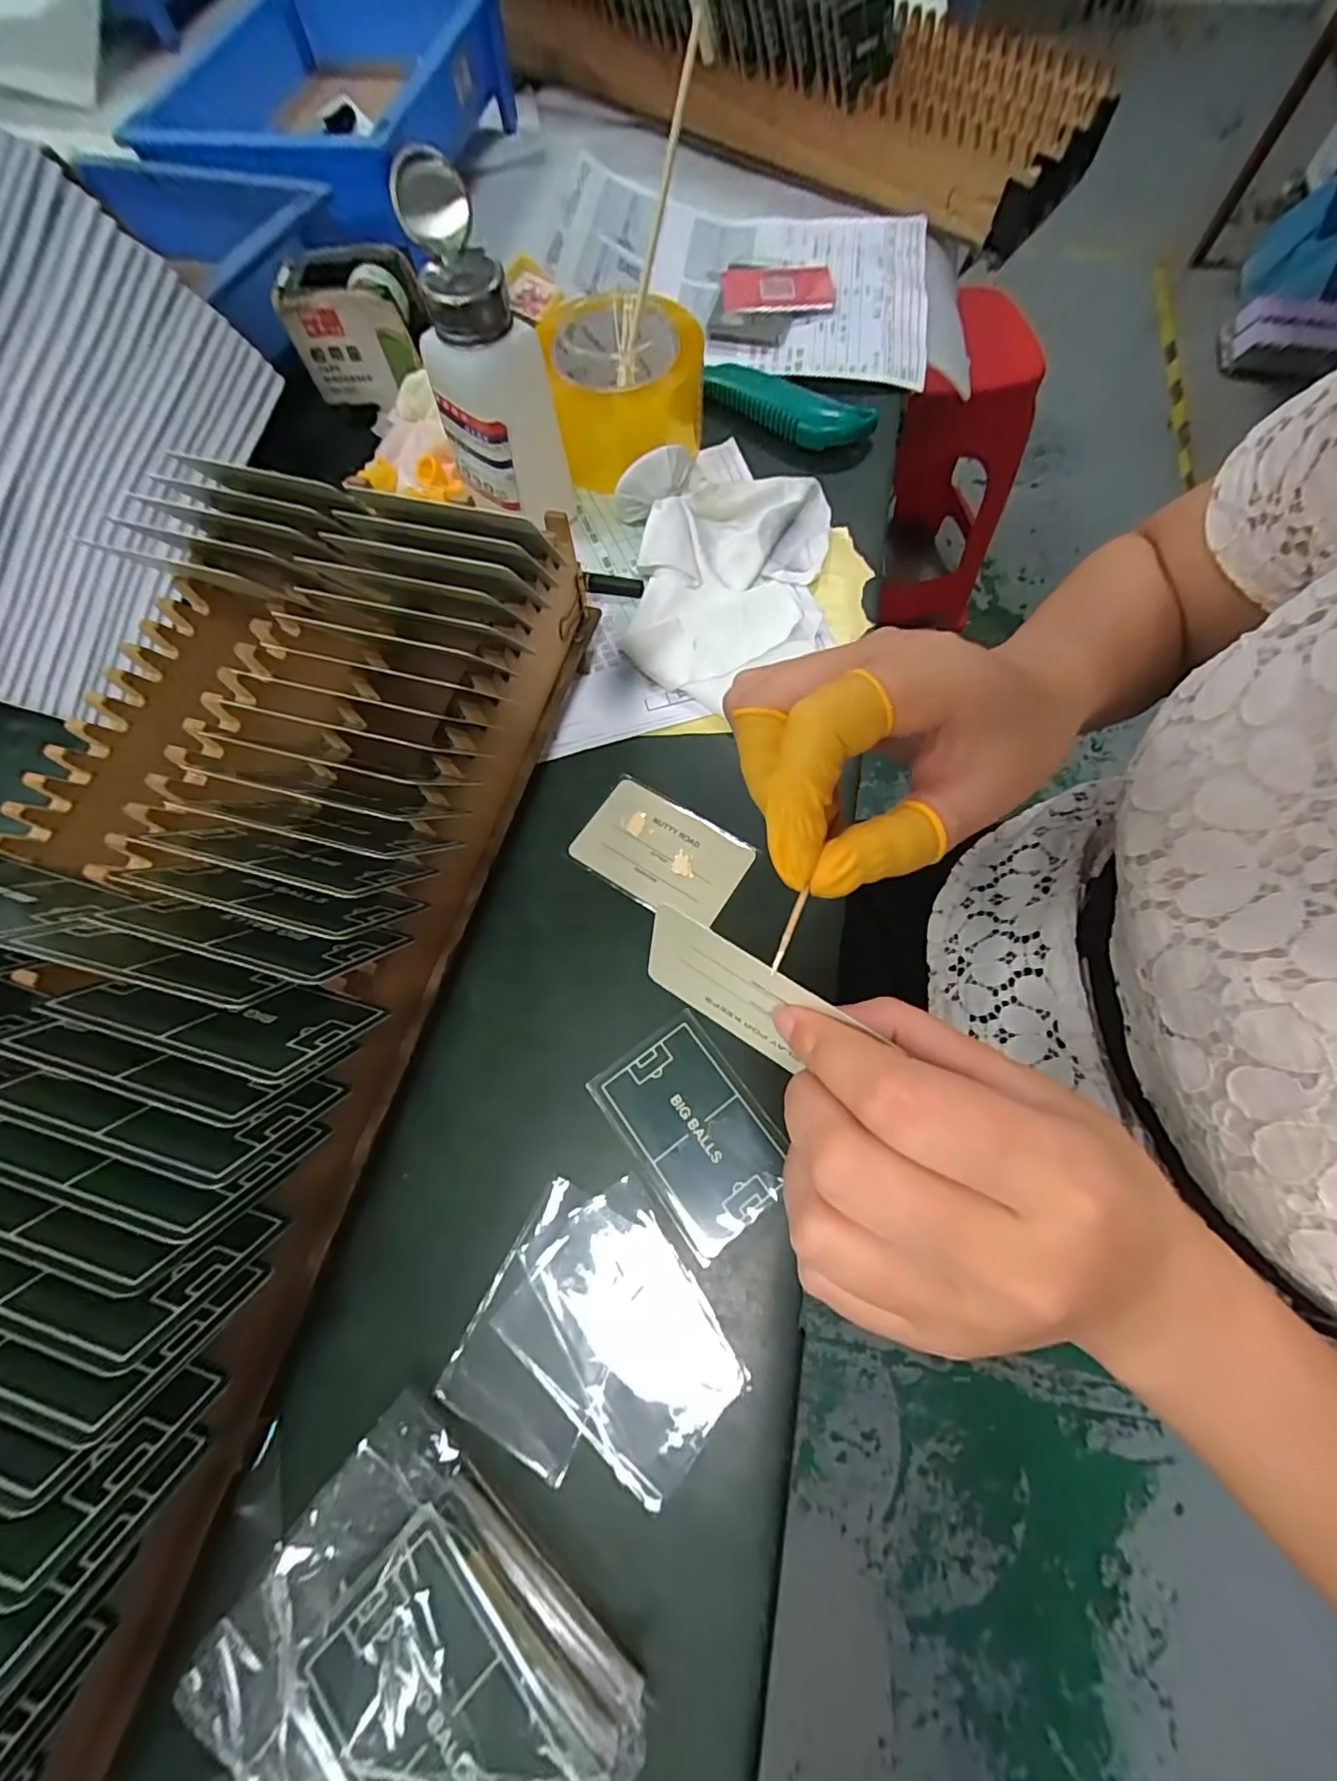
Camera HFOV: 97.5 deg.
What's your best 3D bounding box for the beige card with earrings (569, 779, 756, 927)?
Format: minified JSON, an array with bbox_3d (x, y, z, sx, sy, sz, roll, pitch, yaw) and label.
[{"bbox_3d":[-0.004,-0.020,0.303,0.083,0.006,0.053,31,73,11],"label":"beige card with earrings"}]

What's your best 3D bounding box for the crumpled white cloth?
[{"bbox_3d":[0.040,-0.189,0.351,0.108,0.031,0.166,9,70,4],"label":"crumpled white cloth"}]

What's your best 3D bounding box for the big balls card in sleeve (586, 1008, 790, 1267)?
[{"bbox_3d":[0.011,0.104,0.258,0.057,0.006,0.085,-35,73,-11],"label":"big balls card in sleeve"}]

